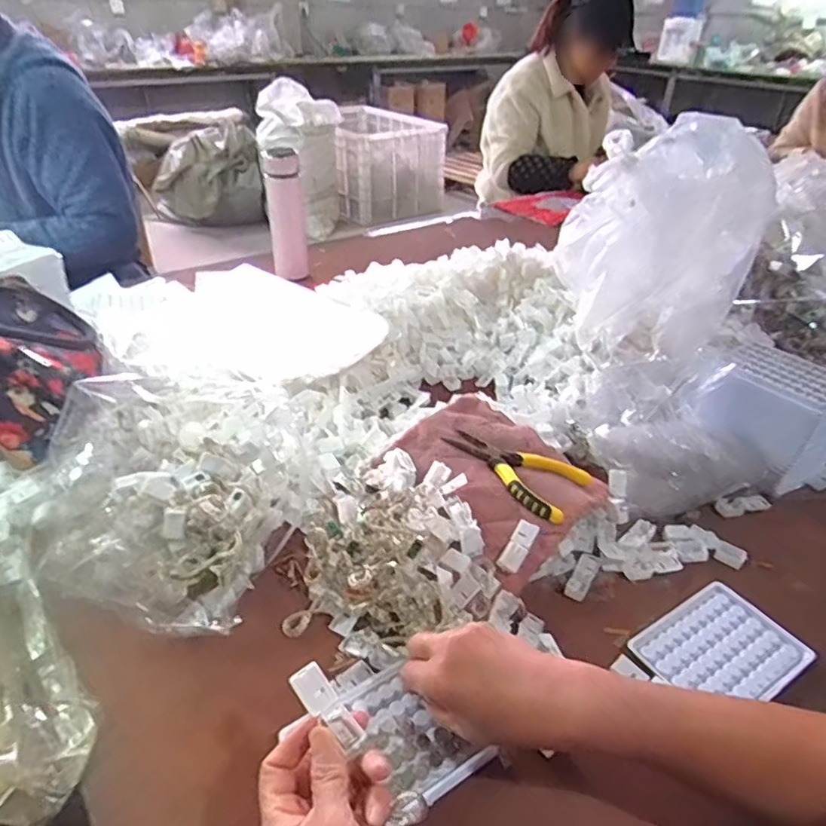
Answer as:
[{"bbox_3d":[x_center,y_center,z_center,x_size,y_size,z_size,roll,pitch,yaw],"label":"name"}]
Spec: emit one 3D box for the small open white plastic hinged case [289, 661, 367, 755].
[{"bbox_3d":[-0.051,0.179,0.366,0.055,0.007,0.019,44,49,13],"label":"small open white plastic hinged case"}]

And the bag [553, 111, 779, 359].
[{"bbox_3d":[0.328,-0.240,0.820,0.212,0.261,0.207,-3,36,-6],"label":"bag"}]

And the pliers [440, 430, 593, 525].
[{"bbox_3d":[0.110,0.057,0.644,0.144,0.026,0.100,26,42,30],"label":"pliers"}]

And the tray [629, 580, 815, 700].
[{"bbox_3d":[0.262,0.203,0.514,0.126,0.009,0.095,-20,41,-27],"label":"tray"}]

